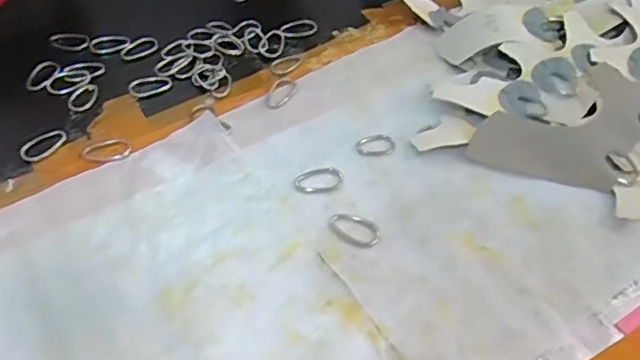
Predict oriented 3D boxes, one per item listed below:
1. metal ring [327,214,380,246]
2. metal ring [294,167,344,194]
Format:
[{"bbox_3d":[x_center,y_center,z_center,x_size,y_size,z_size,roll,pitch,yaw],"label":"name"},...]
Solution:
[{"bbox_3d":[0.022,0.031,0.381,0.035,0.004,0.021,21,54,14],"label":"metal ring"},{"bbox_3d":[-0.001,0.000,0.403,0.035,0.006,0.019,-14,54,-12],"label":"metal ring"}]

